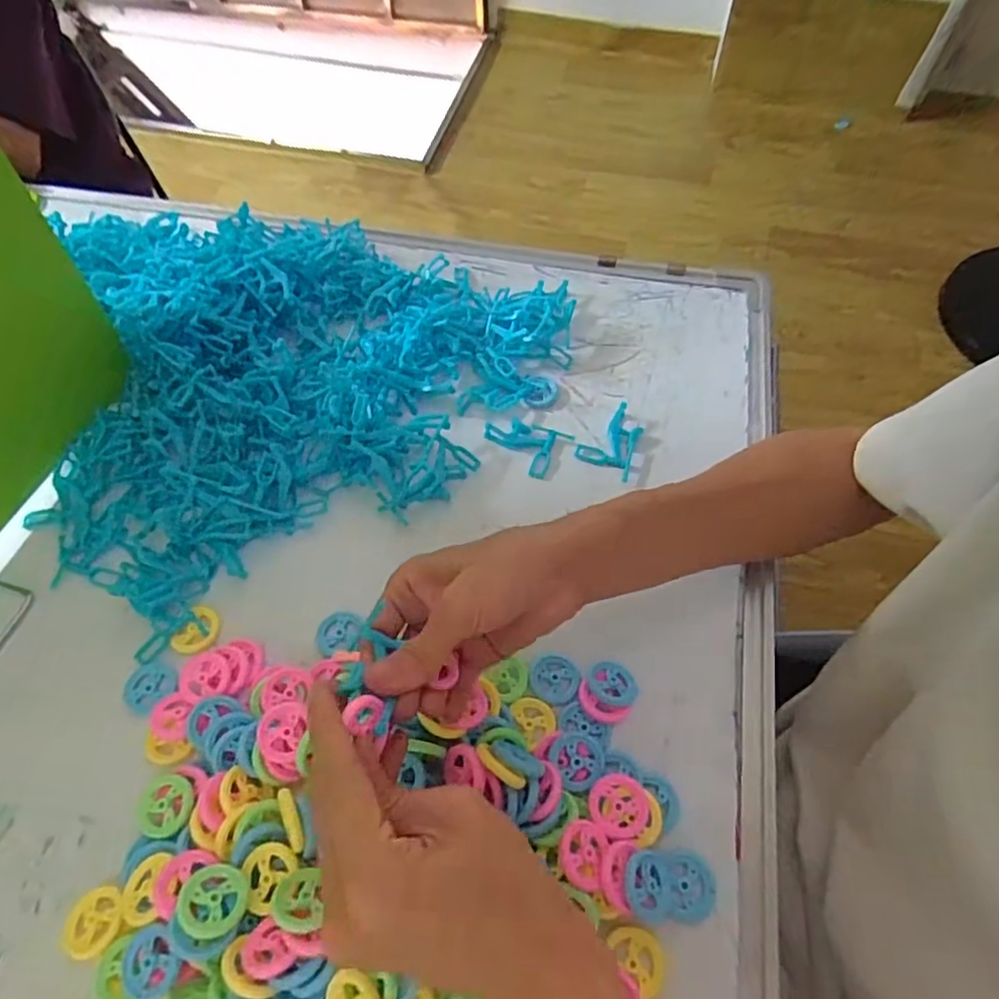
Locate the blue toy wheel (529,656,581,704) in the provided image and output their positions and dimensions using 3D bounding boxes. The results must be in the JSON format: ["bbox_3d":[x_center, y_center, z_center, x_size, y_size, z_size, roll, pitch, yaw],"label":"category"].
[{"bbox_3d":[0.032,0.105,0.372,0.028,0.005,0.027,-1,57,2],"label":"blue toy wheel"}]

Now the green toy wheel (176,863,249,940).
[{"bbox_3d":[-0.131,0.184,0.292,0.029,0.004,0.031,14,33,-9],"label":"green toy wheel"}]

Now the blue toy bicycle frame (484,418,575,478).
[{"bbox_3d":[0.018,-0.044,0.465,0.056,0.009,0.042,27,62,18],"label":"blue toy bicycle frame"}]

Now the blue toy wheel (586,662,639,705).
[{"bbox_3d":[0.065,0.105,0.366,0.030,0.005,0.025,18,60,13],"label":"blue toy wheel"}]

